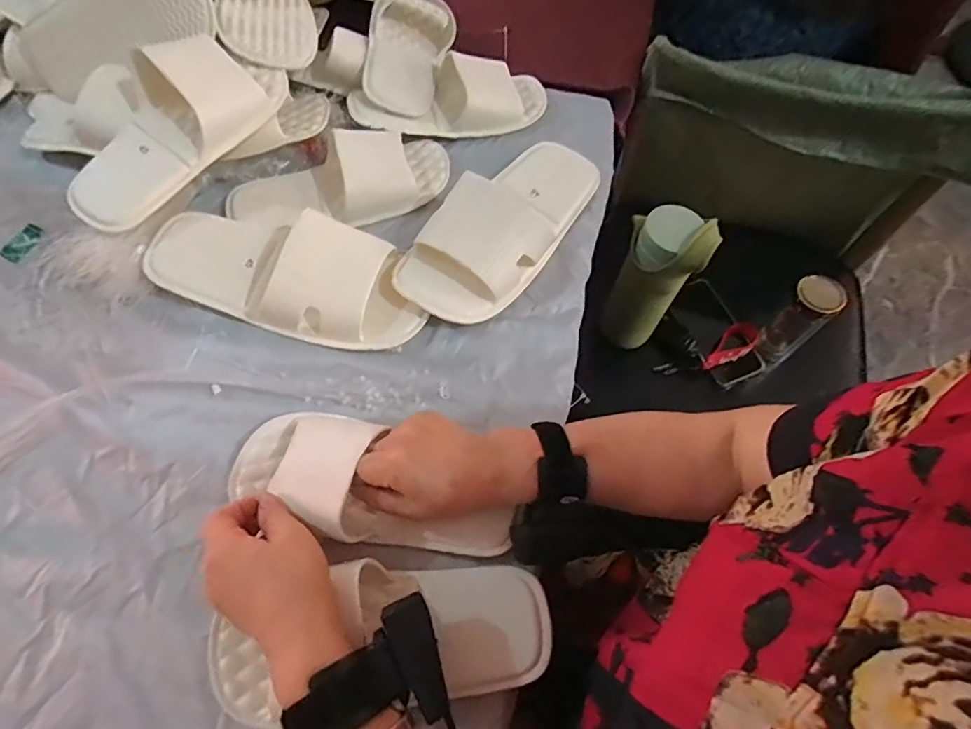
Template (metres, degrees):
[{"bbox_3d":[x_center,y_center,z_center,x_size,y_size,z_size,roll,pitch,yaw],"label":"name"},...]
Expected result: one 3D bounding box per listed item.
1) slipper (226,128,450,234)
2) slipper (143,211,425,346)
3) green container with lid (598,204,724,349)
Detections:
[{"bbox_3d":[-0.155,-0.197,0.558,0.238,0.053,0.103,-14,67,-6],"label":"slipper"},{"bbox_3d":[-0.187,-0.092,0.500,0.271,0.047,0.111,16,67,6],"label":"slipper"},{"bbox_3d":[0.213,-0.109,0.667,0.086,0.205,0.083,0,65,0],"label":"green container with lid"}]

